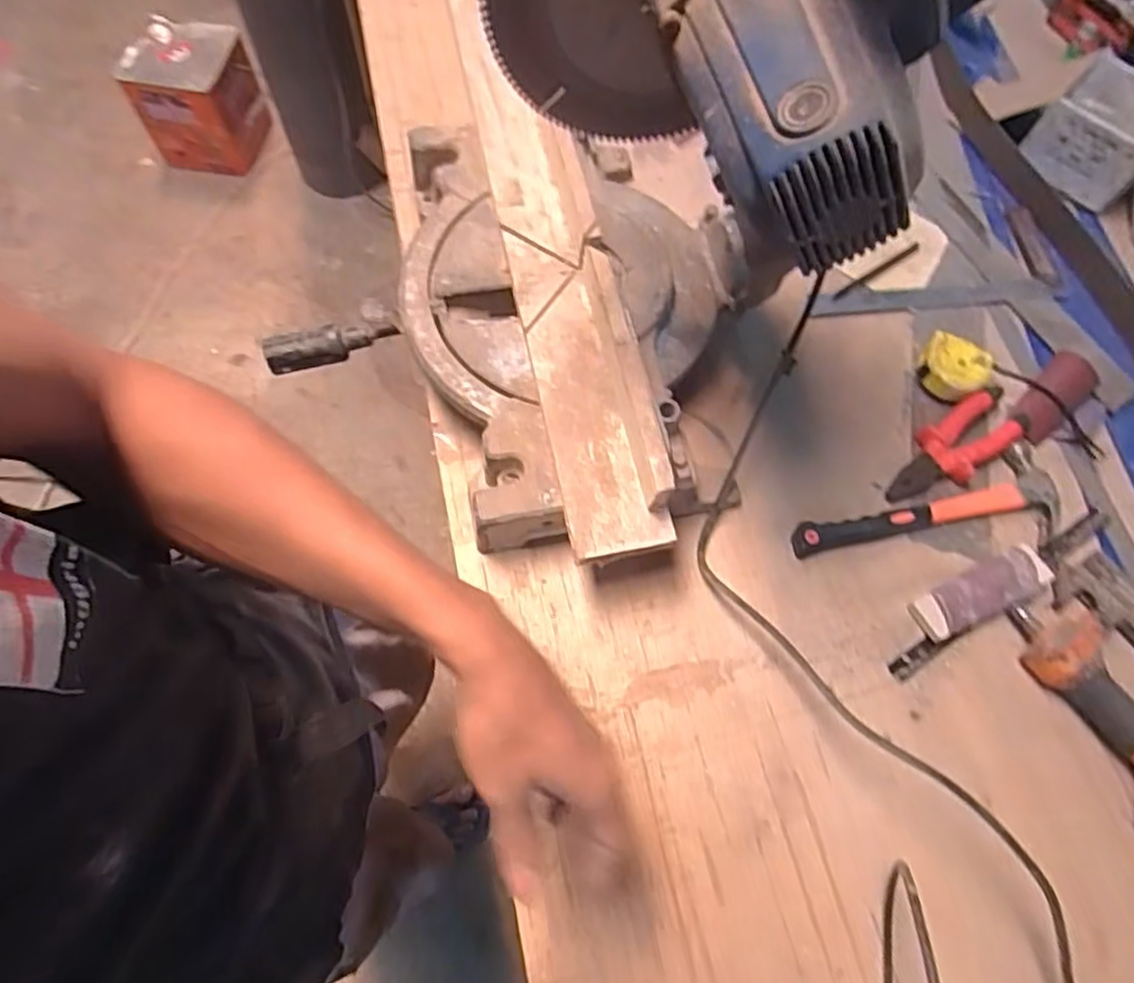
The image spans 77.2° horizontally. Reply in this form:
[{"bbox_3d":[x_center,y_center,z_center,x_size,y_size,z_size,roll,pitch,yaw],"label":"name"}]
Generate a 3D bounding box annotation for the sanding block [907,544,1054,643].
[{"bbox_3d":[0.385,0.094,0.659,0.136,0.031,0.042,-24,71,-11],"label":"sanding block"}]

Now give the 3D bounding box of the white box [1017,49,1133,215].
[{"bbox_3d":[0.652,-0.439,0.861,0.132,0.087,0.152,43,73,14],"label":"white box"}]

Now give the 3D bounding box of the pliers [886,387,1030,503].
[{"bbox_3d":[0.395,-0.045,0.717,0.173,0.028,0.066,-37,74,-15],"label":"pliers"}]

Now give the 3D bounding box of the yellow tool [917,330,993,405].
[{"bbox_3d":[0.409,-0.128,0.749,0.068,0.032,0.071,22,69,7],"label":"yellow tool"}]

